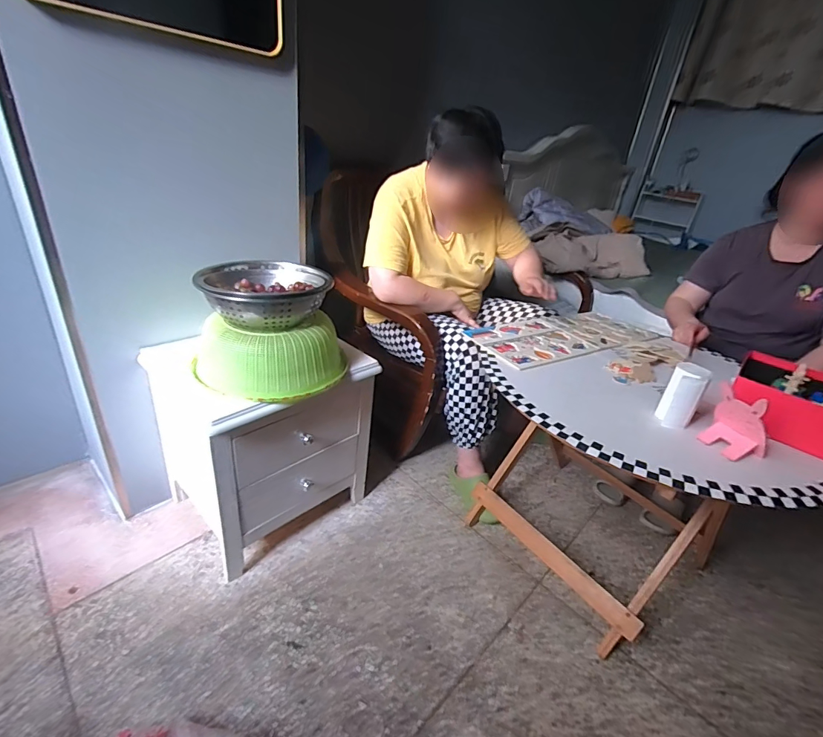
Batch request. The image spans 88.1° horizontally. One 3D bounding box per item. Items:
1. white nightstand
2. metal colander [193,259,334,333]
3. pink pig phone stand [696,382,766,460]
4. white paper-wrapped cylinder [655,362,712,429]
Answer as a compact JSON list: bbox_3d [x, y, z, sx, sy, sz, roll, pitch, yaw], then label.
[{"bbox_3d":[-0.379,0.185,1.164,0.372,0.491,0.443,30,36,36],"label":"white nightstand"},{"bbox_3d":[-0.324,-0.167,0.954,0.271,0.077,0.252,-10,33,-29],"label":"metal colander"},{"bbox_3d":[0.585,0.097,0.762,0.061,0.112,0.097,-12,35,-28],"label":"pink pig phone stand"},{"bbox_3d":[0.527,0.052,0.827,0.061,0.113,0.071,27,36,32],"label":"white paper-wrapped cylinder"}]

